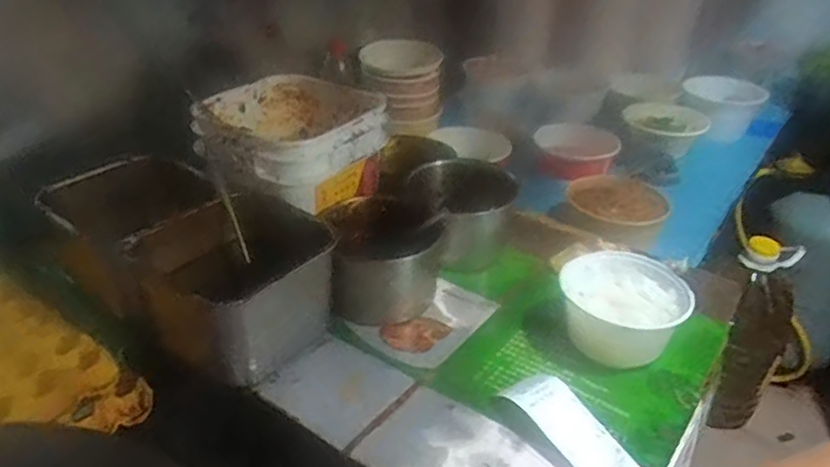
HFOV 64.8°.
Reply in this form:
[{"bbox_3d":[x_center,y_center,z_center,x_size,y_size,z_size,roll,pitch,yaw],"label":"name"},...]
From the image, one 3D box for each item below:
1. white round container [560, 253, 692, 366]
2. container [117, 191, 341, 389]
[{"bbox_3d":[0.231,0.088,0.741,0.129,0.084,0.141,1,32,-1],"label":"white round container"},{"bbox_3d":[-0.211,0.053,0.726,0.187,0.130,0.162,21,36,27],"label":"container"}]

